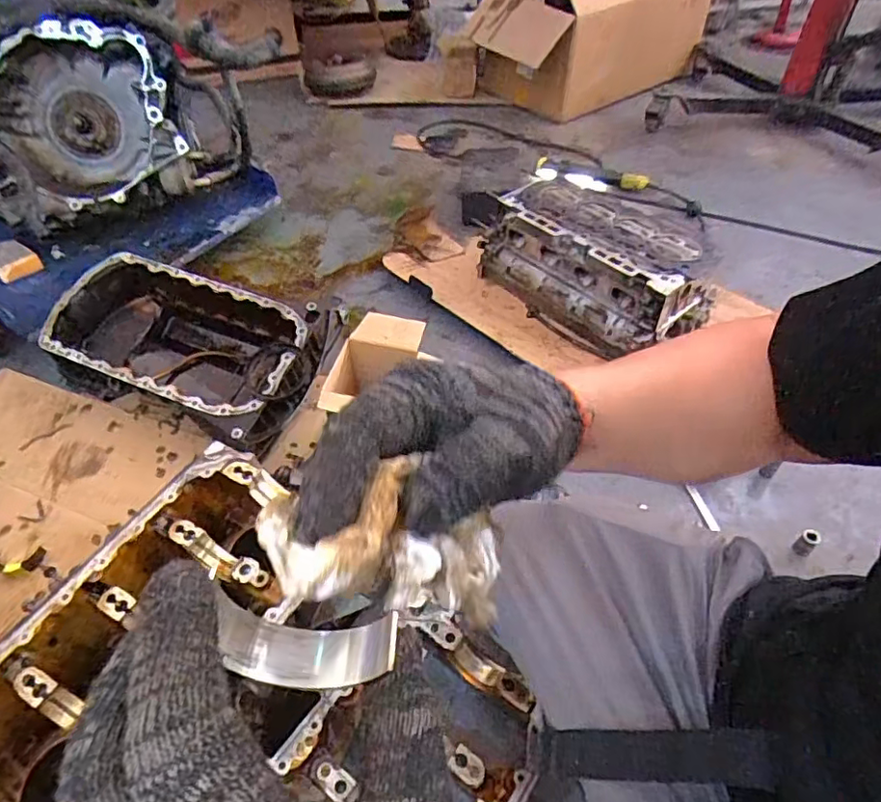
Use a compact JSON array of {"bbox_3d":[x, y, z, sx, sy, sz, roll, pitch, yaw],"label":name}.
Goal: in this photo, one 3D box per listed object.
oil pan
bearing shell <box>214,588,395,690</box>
[{"bbox_3d":[-0.473,-0.090,1.081,0.496,0.178,0.253,19,50,17],"label":"oil pan"},{"bbox_3d":[-0.046,0.084,0.201,0.058,0.016,0.022,8,47,-6],"label":"bearing shell"}]

